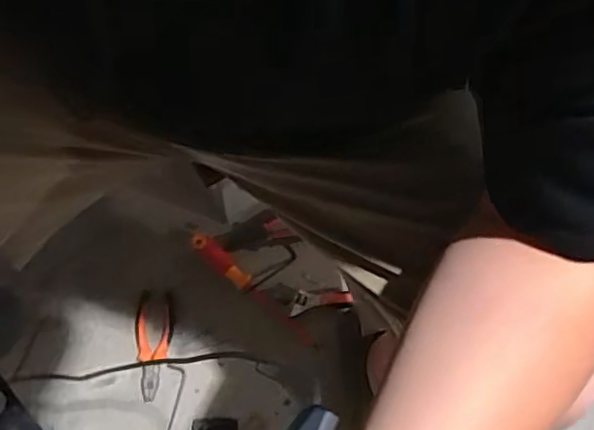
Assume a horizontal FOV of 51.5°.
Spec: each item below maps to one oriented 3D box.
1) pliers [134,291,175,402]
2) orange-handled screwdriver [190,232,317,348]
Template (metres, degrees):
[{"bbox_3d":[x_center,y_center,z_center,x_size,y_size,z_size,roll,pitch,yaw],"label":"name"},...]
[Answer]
[{"bbox_3d":[-0.217,0.192,0.911,0.059,0.015,0.155,3,74,0],"label":"pliers"},{"bbox_3d":[-0.067,0.113,0.944,0.247,0.036,0.029,41,77,10],"label":"orange-handled screwdriver"}]

